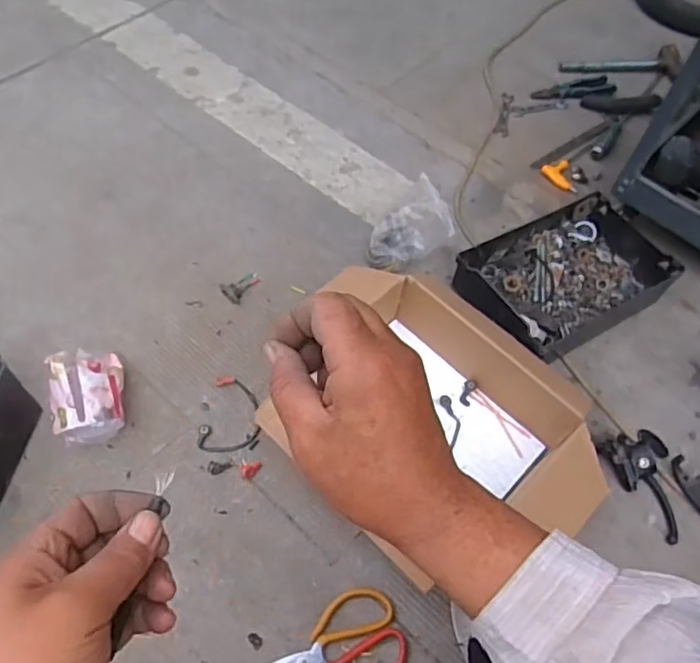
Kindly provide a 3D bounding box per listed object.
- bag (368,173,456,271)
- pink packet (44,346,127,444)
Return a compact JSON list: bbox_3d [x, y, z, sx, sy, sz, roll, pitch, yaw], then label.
[{"bbox_3d":[0.105,-0.182,1.032,0.133,0.114,0.127,6,57,1],"label":"bag"},{"bbox_3d":[-0.371,0.087,0.844,0.091,0.080,0.141,-11,58,-10],"label":"pink packet"}]

